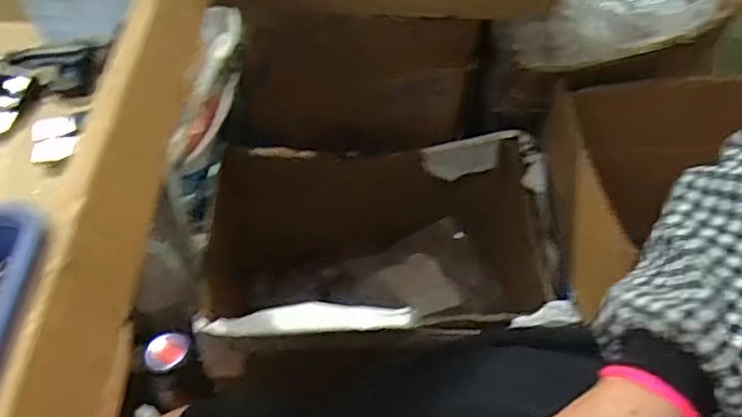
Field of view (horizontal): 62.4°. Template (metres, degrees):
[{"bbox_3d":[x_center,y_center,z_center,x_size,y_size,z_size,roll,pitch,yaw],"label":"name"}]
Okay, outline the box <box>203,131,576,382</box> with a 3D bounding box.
[{"bbox_3d":[0.010,0.105,0.851,0.440,0.280,0.304,-5,52,-7],"label":"box"}]

